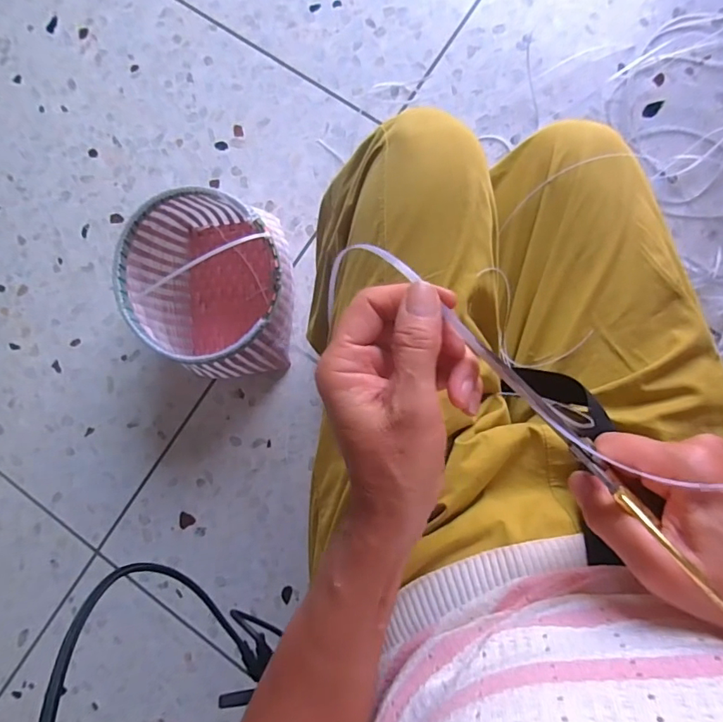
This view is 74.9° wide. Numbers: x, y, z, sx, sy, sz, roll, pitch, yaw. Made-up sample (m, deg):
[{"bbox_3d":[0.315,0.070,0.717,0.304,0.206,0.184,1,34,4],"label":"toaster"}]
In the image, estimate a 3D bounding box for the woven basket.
[{"bbox_3d":[-0.221,-0.111,0.727,0.231,0.187,0.248,0,87,6],"label":"woven basket"}]

